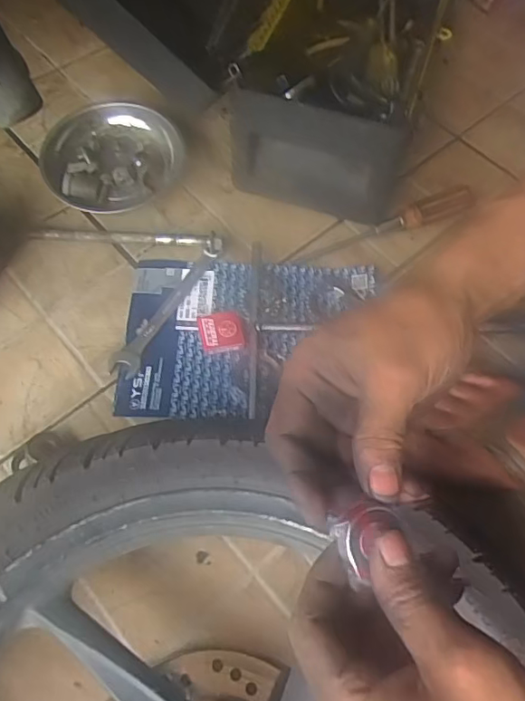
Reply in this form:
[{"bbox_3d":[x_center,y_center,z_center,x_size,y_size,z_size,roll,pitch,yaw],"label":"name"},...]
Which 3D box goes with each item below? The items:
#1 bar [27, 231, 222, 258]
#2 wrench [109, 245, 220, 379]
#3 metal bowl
[{"bbox_3d":[-0.136,-0.112,0.551,0.190,0.022,0.015,5,62,0],"label":"bar"},{"bbox_3d":[-0.092,-0.042,0.520,0.026,0.013,0.157,26,64,11],"label":"wrench"},{"bbox_3d":[-0.161,-0.201,0.584,0.144,0.041,0.134,1,62,-2],"label":"metal bowl"}]

